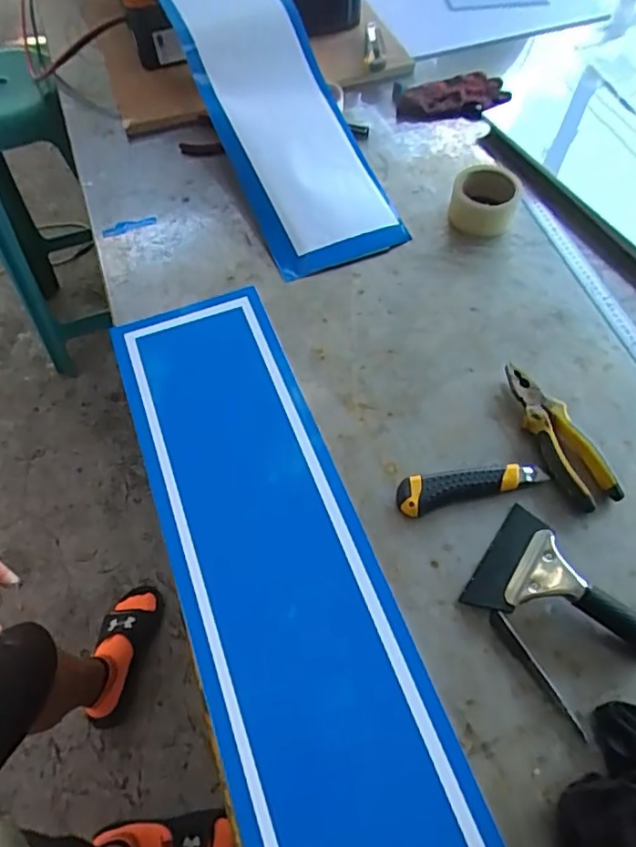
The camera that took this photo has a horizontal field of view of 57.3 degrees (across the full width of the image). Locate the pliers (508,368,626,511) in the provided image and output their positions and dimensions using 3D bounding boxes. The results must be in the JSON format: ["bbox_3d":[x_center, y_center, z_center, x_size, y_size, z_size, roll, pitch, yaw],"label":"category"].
[{"bbox_3d":[0.267,0.010,0.664,0.056,0.028,0.188,-19,61,-8],"label":"pliers"}]

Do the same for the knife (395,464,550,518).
[{"bbox_3d":[0.167,0.068,0.638,0.160,0.024,0.041,-10,60,-3],"label":"knife"}]

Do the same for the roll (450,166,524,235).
[{"bbox_3d":[0.243,-0.325,0.849,0.092,0.060,0.092,-1,60,2],"label":"roll"}]

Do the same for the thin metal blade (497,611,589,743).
[{"bbox_3d":[0.211,0.234,0.548,0.009,0.006,0.125,-26,63,-12],"label":"thin metal blade"}]

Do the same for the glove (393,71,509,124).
[{"bbox_3d":[0.229,-0.565,1.005,0.193,0.031,0.107,-5,60,-1],"label":"glove"}]

